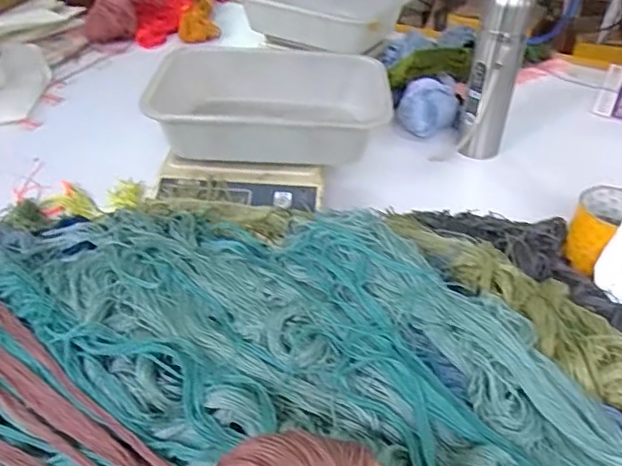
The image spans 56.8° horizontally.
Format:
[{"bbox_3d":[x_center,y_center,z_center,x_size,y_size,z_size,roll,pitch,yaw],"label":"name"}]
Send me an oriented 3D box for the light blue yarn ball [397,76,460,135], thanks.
[{"bbox_3d":[0.180,-0.188,0.889,0.087,0.059,0.083,12,40,13],"label":"light blue yarn ball"}]

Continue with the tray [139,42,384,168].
[{"bbox_3d":[-0.055,-0.150,0.699,0.264,0.086,0.157,1,38,0],"label":"tray"}]

